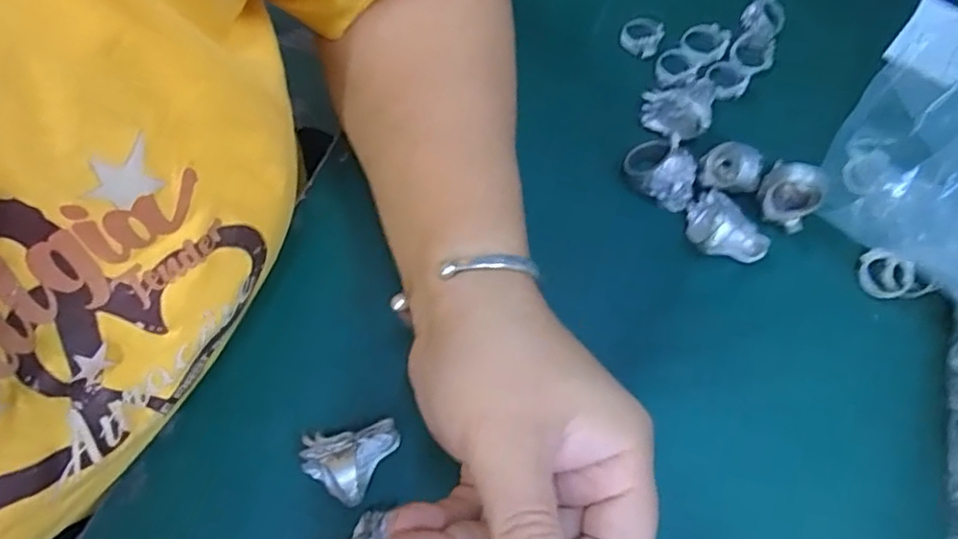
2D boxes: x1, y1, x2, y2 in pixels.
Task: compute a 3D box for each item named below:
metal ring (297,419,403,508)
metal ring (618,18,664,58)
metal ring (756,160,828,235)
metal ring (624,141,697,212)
[{"bbox_3d":[-0.053,0.080,0.261,0.040,0.028,0.029,-10,72,-6],"label":"metal ring"},{"bbox_3d":[0.088,-0.126,0.343,0.021,0.008,0.022,1,72,-2],"label":"metal ring"},{"bbox_3d":[0.148,-0.036,0.299,0.025,0.034,0.015,22,51,10],"label":"metal ring"},{"bbox_3d":[0.087,-0.047,0.306,0.024,0.028,0.037,-26,75,-11],"label":"metal ring"}]

